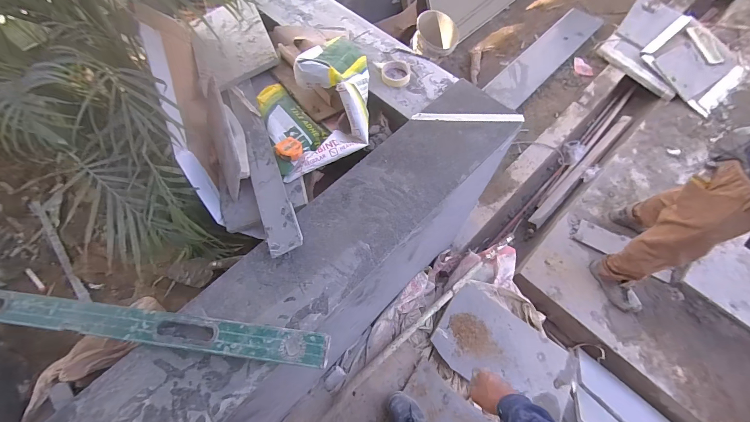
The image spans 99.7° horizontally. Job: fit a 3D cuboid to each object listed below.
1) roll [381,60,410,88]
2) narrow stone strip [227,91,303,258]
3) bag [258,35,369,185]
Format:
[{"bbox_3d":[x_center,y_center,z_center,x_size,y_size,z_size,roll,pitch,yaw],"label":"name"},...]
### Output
[{"bbox_3d":[0.063,-0.410,0.941,0.085,0.023,0.088,3,62,0],"label":"roll"},{"bbox_3d":[-0.284,-0.128,0.786,0.069,0.032,0.522,-19,64,-12],"label":"narrow stone strip"},{"bbox_3d":[-0.138,-0.305,0.813,0.311,0.137,0.357,-20,64,-12],"label":"bag"}]

